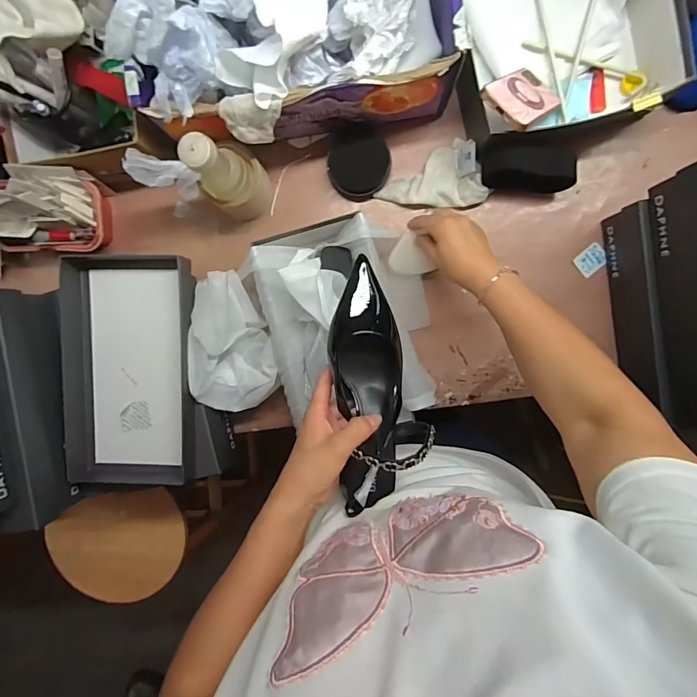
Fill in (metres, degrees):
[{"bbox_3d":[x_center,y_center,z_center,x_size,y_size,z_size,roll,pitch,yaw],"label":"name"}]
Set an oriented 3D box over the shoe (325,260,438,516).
[{"bbox_3d":[0.029,0.036,0.426,0.088,0.062,0.238,-5,85,4],"label":"shoe"}]

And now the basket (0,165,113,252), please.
[{"bbox_3d":[-0.446,-0.200,0.616,0.171,0.114,0.111,3,95,4],"label":"basket"}]

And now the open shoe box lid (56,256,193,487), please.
[{"bbox_3d":[-0.287,0.031,0.580,0.190,0.060,0.328,1,95,4],"label":"open shoe box lid"}]

